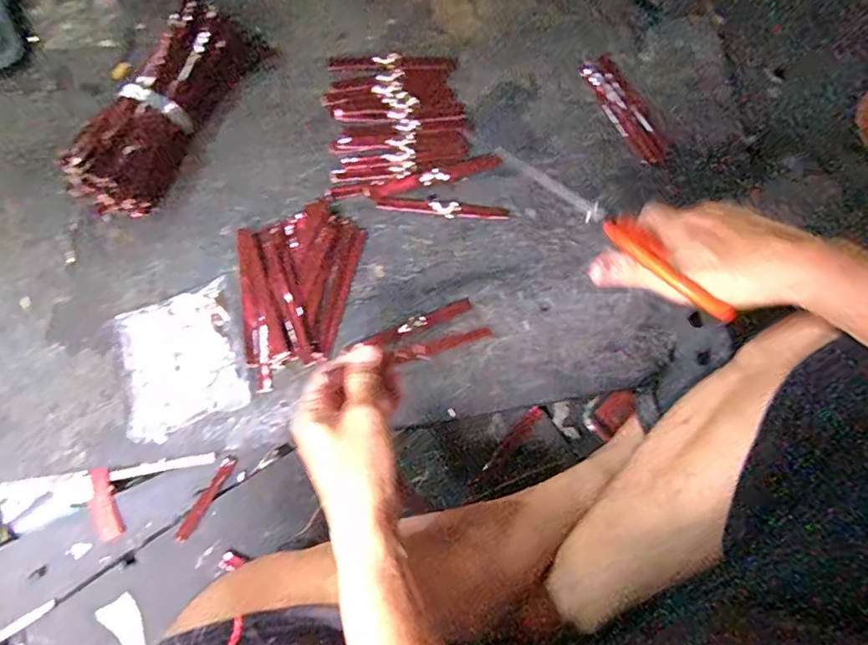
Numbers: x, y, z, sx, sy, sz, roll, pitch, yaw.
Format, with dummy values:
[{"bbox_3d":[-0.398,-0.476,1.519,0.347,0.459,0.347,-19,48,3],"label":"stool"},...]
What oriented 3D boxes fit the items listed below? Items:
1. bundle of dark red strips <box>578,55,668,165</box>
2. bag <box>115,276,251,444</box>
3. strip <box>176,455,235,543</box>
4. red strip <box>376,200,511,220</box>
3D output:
[{"bbox_3d":[0.216,-0.240,0.598,0.043,0.008,0.138,-28,80,-10],"label":"bundle of dark red strips"},{"bbox_3d":[-0.257,0.038,0.542,0.112,0.019,0.135,-18,78,-8],"label":"bag"},{"bbox_3d":[-0.223,0.171,0.525,0.015,0.006,0.086,26,67,6],"label":"strip"},{"bbox_3d":[0.011,-0.125,0.582,0.141,0.004,0.017,6,76,-3],"label":"red strip"}]

